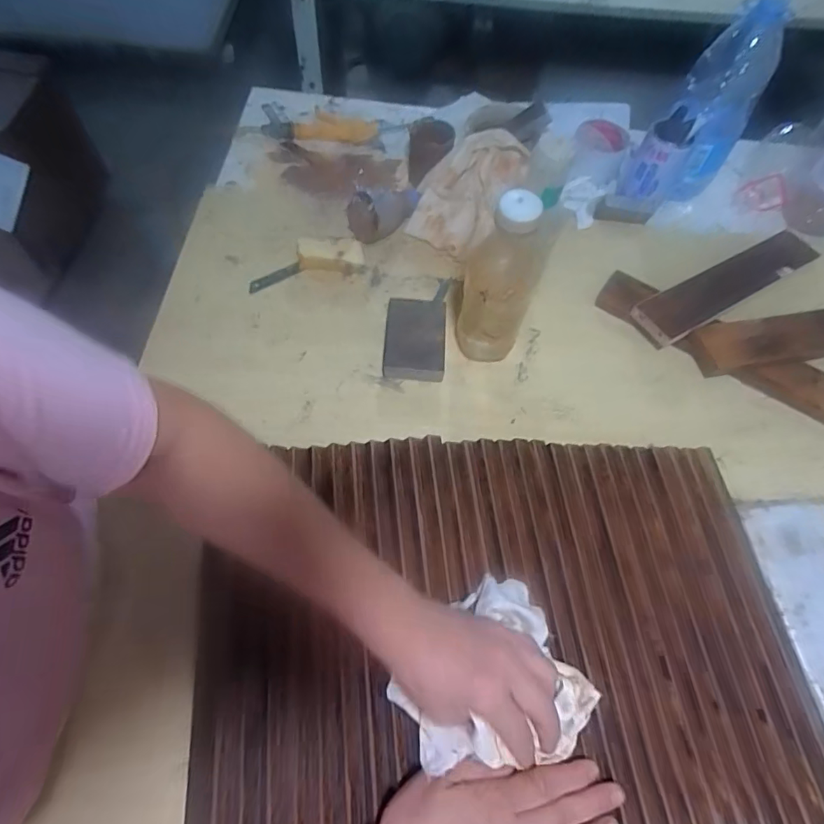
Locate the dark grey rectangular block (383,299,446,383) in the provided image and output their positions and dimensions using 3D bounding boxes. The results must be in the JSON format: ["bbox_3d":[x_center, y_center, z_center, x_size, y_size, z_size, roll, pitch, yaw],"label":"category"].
[{"bbox_3d":[0.003,-0.089,0.590,0.069,0.035,0.103,2,63,-3],"label":"dark grey rectangular block"}]

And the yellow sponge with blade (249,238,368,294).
[{"bbox_3d":[-0.132,-0.188,0.622,0.144,0.034,0.044,-12,65,-10],"label":"yellow sponge with blade"}]

